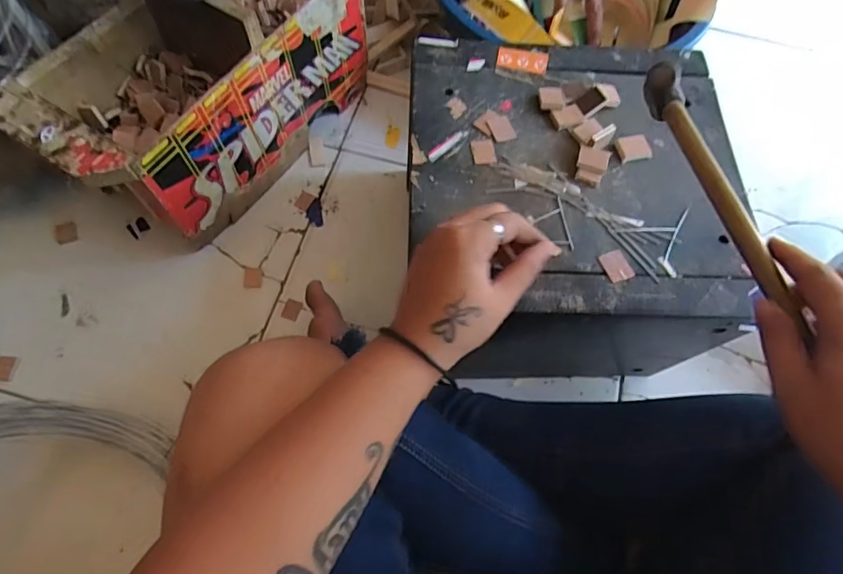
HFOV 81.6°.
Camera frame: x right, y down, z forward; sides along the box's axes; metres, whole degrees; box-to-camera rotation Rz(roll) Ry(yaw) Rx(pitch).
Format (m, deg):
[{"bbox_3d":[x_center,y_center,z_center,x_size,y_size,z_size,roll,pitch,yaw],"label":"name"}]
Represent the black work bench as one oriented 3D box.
[{"bbox_3d":[0.119,-0.057,0.495,0.287,0.214,0.280,2,67,-2],"label":"black work bench"}]

